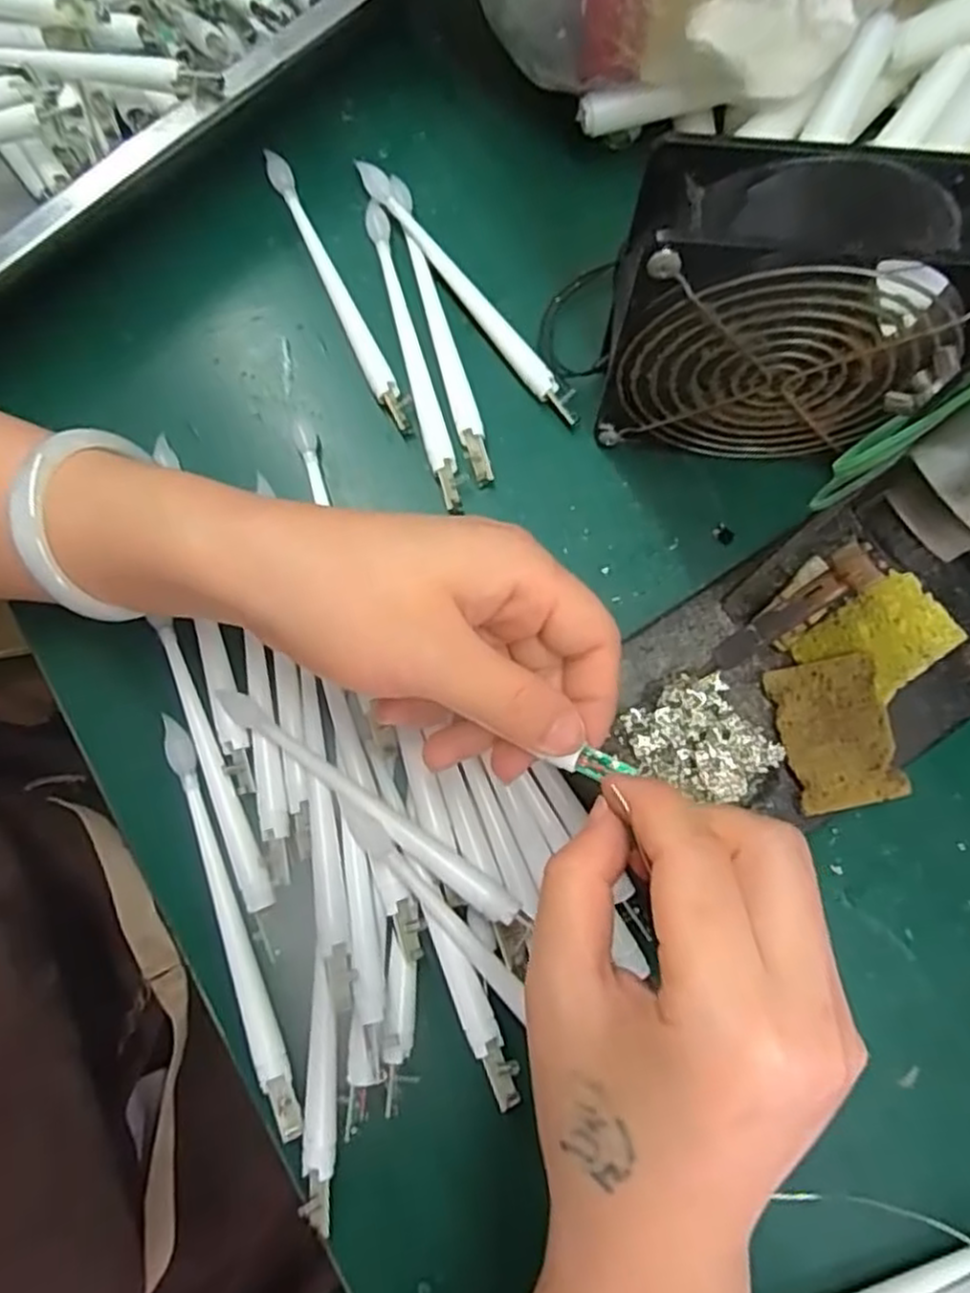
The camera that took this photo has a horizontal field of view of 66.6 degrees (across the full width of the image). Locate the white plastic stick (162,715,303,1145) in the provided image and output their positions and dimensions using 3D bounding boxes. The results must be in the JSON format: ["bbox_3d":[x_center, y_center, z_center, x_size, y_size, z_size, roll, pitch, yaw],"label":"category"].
[{"bbox_3d":[-0.097,0.102,0.279,0.009,0.009,0.156,-21,79,-3],"label":"white plastic stick"}]

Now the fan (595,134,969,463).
[{"bbox_3d":[0.102,-0.114,0.267,0.114,0.120,0.046,9,79,5],"label":"fan"}]

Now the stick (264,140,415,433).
[{"bbox_3d":[-0.068,-0.163,0.336,0.011,0.014,0.153,-25,79,-4],"label":"stick"}]

